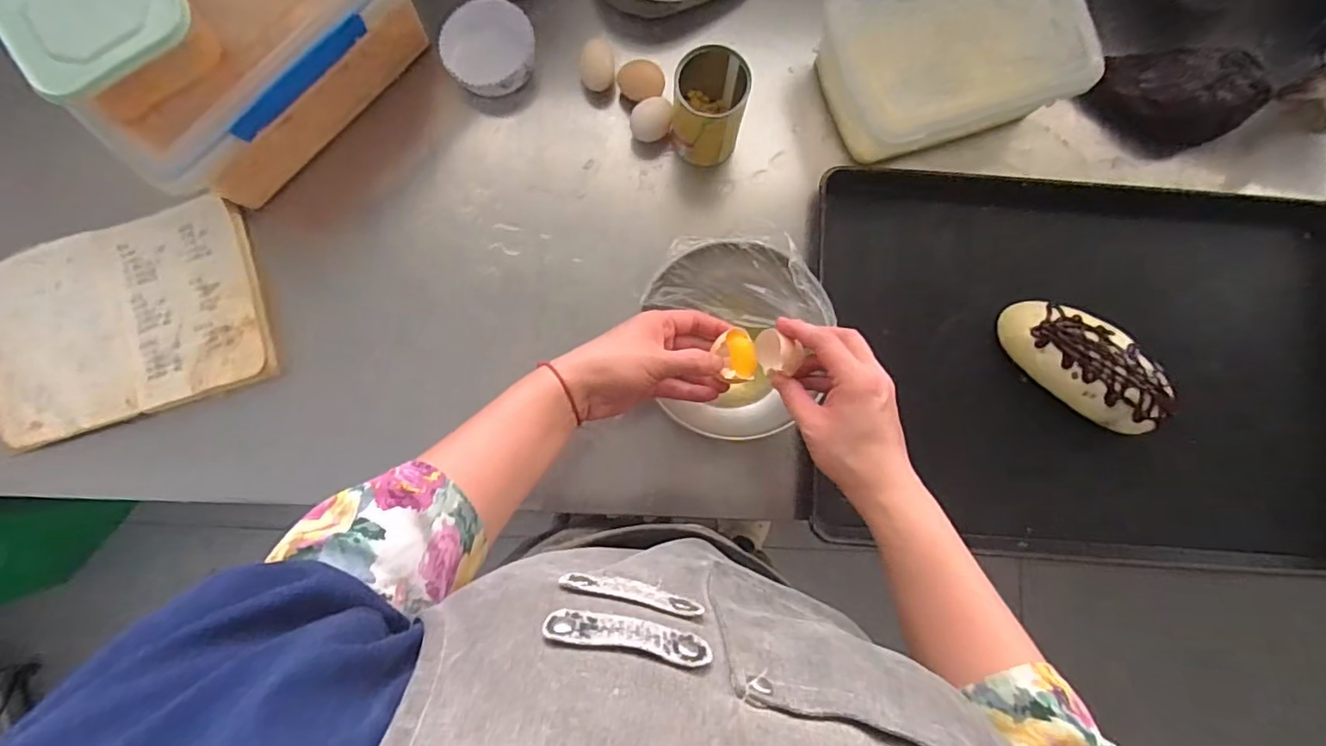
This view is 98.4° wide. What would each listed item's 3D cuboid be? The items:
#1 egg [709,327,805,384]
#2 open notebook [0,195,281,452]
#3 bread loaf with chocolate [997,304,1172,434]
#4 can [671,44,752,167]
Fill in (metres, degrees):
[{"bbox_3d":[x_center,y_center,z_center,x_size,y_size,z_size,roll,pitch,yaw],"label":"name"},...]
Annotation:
[{"bbox_3d":[0.073,-0.017,0.447,0.059,0.037,0.042,-9,84,-2],"label":"egg"},{"bbox_3d":[-0.564,-0.054,0.602,0.278,0.028,0.206,-19,84,-3],"label":"open notebook"},{"bbox_3d":[0.451,-0.007,0.606,0.191,0.048,0.084,39,84,3],"label":"bread loaf with chocolate"},{"bbox_3d":[0.048,-0.276,0.600,0.072,0.092,0.079,0,84,-1],"label":"can"}]

